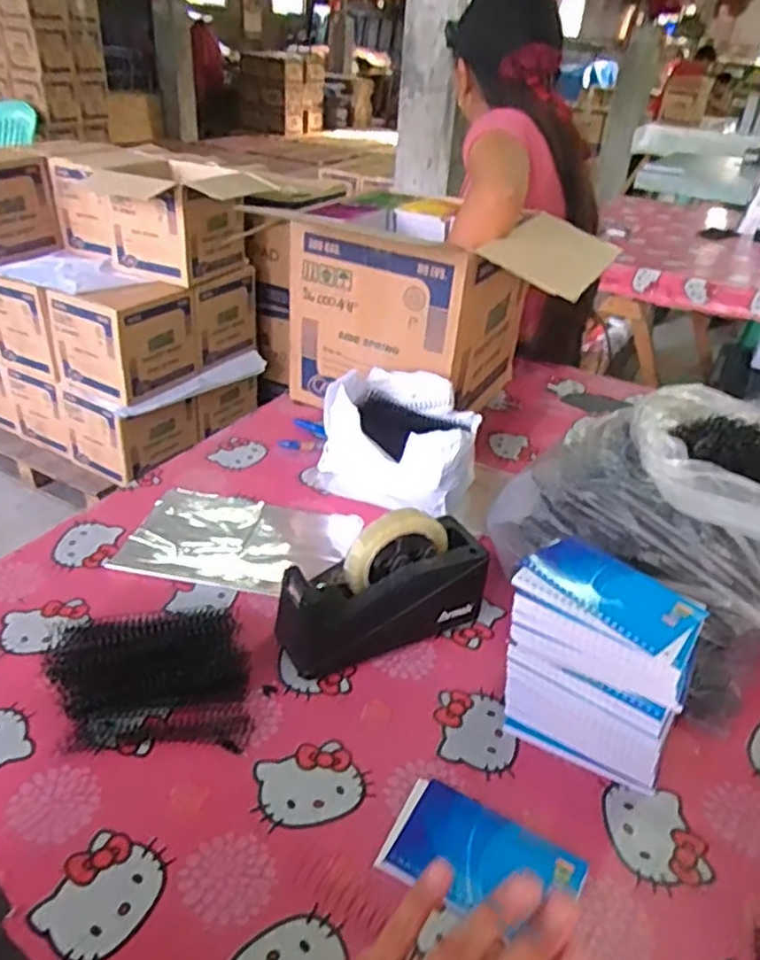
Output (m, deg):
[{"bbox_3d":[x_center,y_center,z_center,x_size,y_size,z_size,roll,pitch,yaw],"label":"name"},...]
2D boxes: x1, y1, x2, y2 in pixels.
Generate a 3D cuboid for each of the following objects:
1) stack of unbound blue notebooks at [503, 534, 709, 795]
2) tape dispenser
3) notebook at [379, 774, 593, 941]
[{"bbox_3d":[0.185,0.153,0.589,0.151,0.150,0.099,24,37,26],"label":"stack of unbound blue notebooks"},{"bbox_3d":[0.004,0.102,0.670,0.203,0.125,0.068,-13,37,-26],"label":"tape dispenser"},{"bbox_3d":[0.077,0.281,0.511,0.137,0.007,0.085,19,36,21],"label":"notebook"}]

